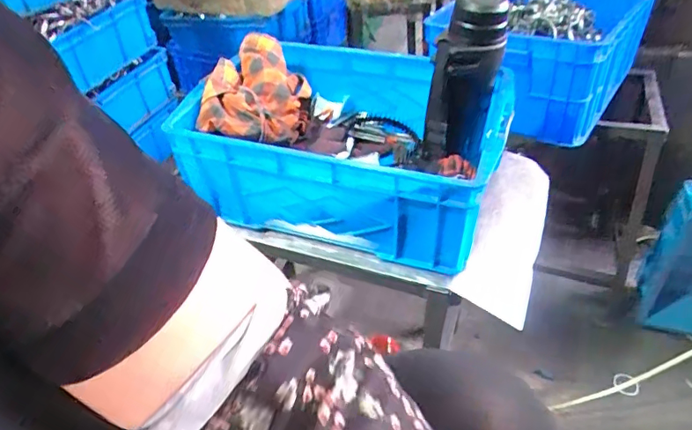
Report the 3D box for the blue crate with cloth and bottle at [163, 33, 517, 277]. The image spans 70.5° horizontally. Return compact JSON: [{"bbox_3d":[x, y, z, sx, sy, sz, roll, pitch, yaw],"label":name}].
[{"bbox_3d":[0.026,-0.119,0.774,0.422,0.191,0.312,11,45,18],"label":"blue crate with cloth and bottle"}]

